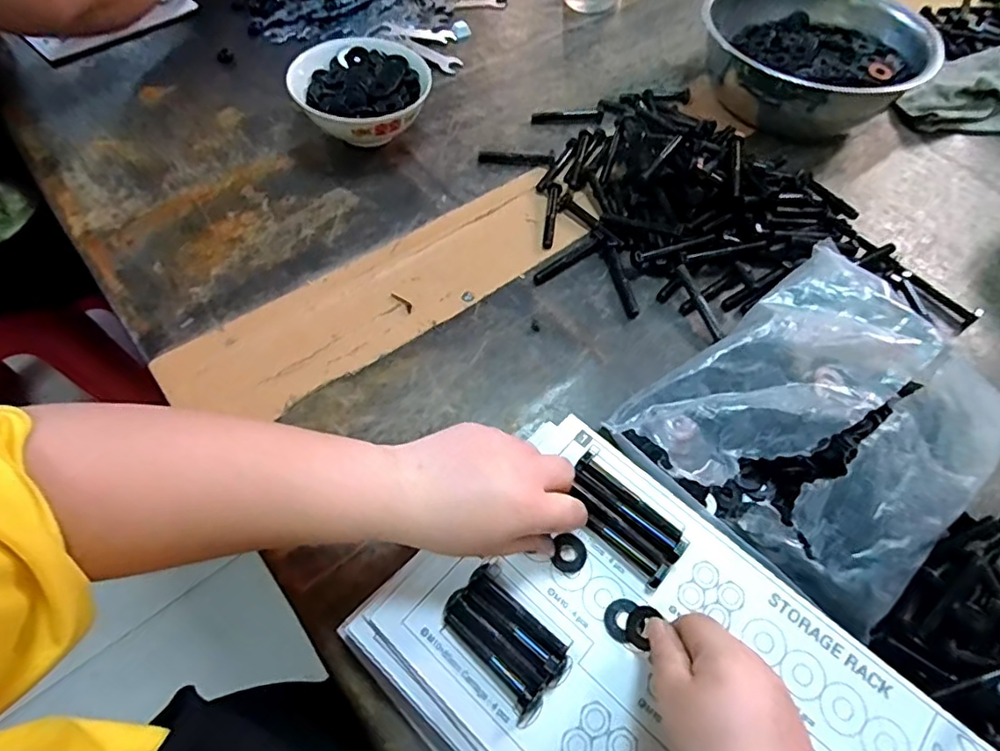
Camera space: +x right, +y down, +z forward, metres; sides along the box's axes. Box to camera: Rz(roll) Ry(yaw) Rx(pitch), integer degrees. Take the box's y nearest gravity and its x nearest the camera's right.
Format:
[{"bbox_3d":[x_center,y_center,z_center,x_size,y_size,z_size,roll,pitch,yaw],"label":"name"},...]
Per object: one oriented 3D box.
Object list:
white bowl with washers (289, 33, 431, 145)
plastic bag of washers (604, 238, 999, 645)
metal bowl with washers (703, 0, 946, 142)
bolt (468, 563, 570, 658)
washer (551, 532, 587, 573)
[{"bbox_3d":[-0.142,-0.287,0.600,0.132,0.058,0.143,2,59,-3],"label":"white bowl with washers"},{"bbox_3d":[0.238,0.036,0.429,0.251,0.064,0.208,-36,68,-22],"label":"plastic bag of washers"},{"bbox_3d":[0.346,-0.368,0.654,0.221,0.102,0.186,13,59,4],"label":"metal bowl with washers"},{"bbox_3d":[0.011,0.139,0.339,0.069,0.015,0.014,35,63,16],"label":"bolt"},{"bbox_3d":[0.045,0.112,0.362,0.021,0.007,0.023,2,59,-3],"label":"washer"}]

